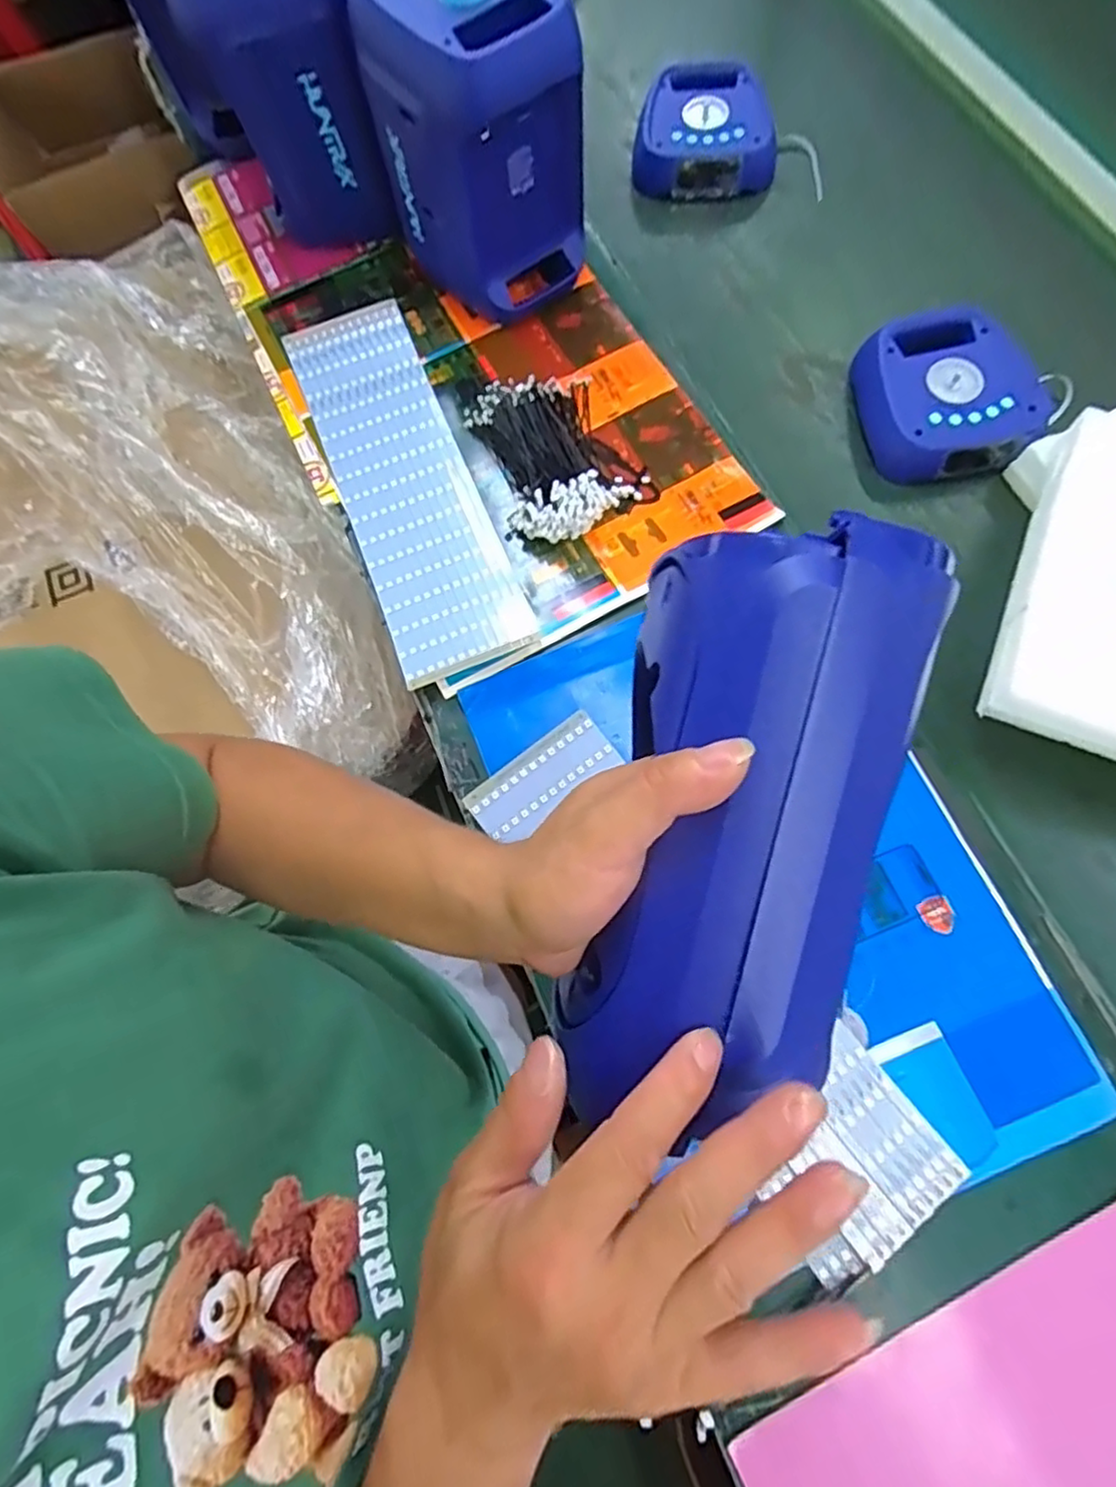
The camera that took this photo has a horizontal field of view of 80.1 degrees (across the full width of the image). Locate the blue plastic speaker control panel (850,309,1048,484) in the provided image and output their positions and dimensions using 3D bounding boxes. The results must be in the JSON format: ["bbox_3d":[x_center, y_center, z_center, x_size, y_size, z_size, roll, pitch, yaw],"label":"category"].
[{"bbox_3d":[0.380,-0.344,0.666,0.163,0.067,0.160,0,73,4],"label":"blue plastic speaker control panel"}]

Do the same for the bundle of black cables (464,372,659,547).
[{"bbox_3d":[0.002,-0.298,0.671,0.147,0.054,0.189,-22,73,-3],"label":"bundle of black cables"}]

